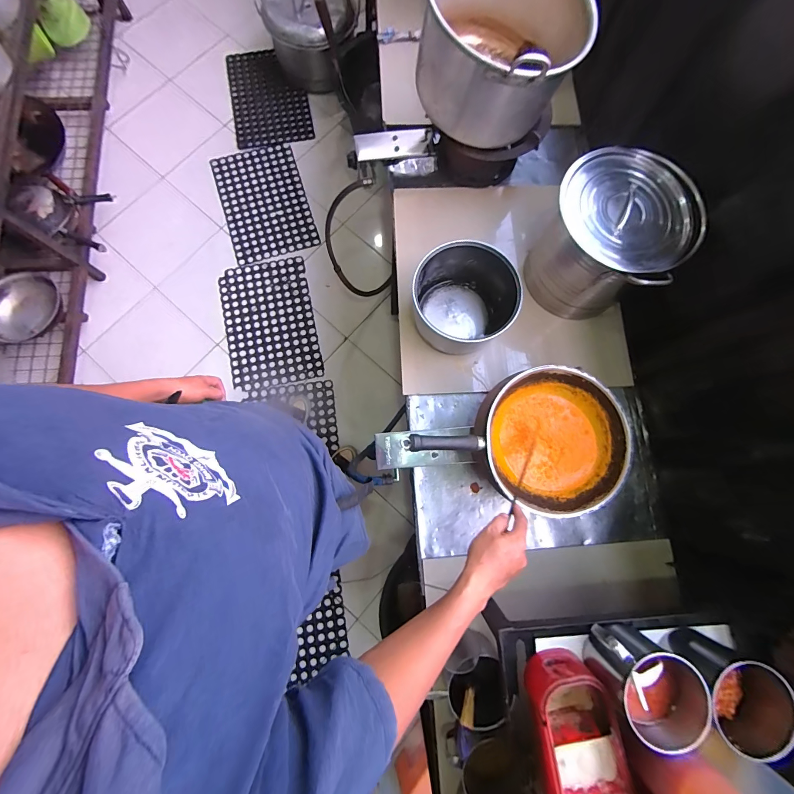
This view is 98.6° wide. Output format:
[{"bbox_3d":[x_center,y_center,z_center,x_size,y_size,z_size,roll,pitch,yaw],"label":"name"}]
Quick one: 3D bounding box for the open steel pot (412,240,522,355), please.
[{"bbox_3d":[0.165,-0.236,0.848,0.226,0.170,0.231,0,80,-1],"label":"open steel pot"}]

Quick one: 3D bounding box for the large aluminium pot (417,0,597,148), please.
[{"bbox_3d":[0.219,-0.789,0.757,0.382,0.204,0.328,39,82,6],"label":"large aluminium pot"}]

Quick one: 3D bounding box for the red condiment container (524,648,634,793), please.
[{"bbox_3d":[0.277,0.567,0.516,0.118,0.071,0.304,-10,80,-3],"label":"red condiment container"}]

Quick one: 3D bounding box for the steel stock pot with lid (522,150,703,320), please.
[{"bbox_3d":[0.466,-0.354,0.814,0.284,0.308,0.234,40,82,6],"label":"steel stock pot with lid"}]

